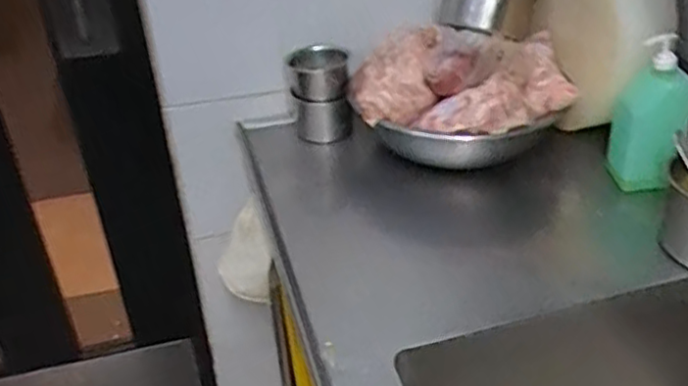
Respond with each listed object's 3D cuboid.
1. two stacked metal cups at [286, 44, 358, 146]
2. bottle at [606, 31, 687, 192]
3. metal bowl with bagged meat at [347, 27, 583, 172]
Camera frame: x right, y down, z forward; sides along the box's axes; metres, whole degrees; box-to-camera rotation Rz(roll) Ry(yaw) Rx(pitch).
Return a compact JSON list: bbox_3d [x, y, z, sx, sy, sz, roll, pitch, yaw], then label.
[{"bbox_3d":[-0.042,-0.183,1.261,0.105,0.181,0.105,-2,32,1],"label":"two stacked metal cups"},{"bbox_3d":[0.460,-0.115,1.013,0.105,0.215,0.082,12,35,21],"label":"bottle"},{"bbox_3d":[0.195,-0.163,1.143,0.357,0.187,0.281,6,33,13],"label":"metal bowl with bagged meat"}]

